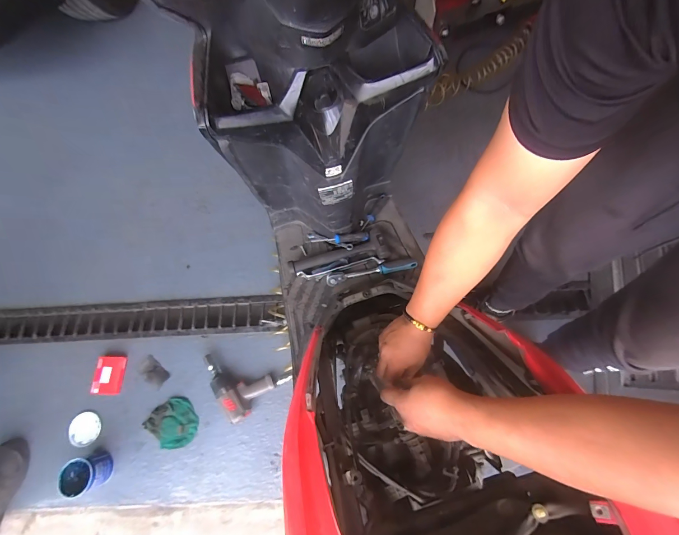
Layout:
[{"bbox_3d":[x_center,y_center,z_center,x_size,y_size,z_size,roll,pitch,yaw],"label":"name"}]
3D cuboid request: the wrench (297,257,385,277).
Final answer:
[{"bbox_3d":[0.001,-0.002,0.859,0.237,0.022,0.025,-10,72,-1],"label":"wrench"}]

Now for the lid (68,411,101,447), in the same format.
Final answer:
[{"bbox_3d":[-0.862,0.544,1.052,0.095,0.012,0.103,-1,72,2],"label":"lid"}]

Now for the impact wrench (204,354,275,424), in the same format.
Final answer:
[{"bbox_3d":[-0.344,0.366,1.053,0.163,0.070,0.246,-37,74,-9],"label":"impact wrench"}]

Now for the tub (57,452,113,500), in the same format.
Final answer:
[{"bbox_3d":[-0.795,0.642,0.974,0.118,0.105,0.105,-19,72,-3],"label":"tub"}]

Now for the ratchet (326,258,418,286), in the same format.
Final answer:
[{"bbox_3d":[0.085,0.008,0.839,0.241,0.024,0.034,-12,72,-1],"label":"ratchet"}]

